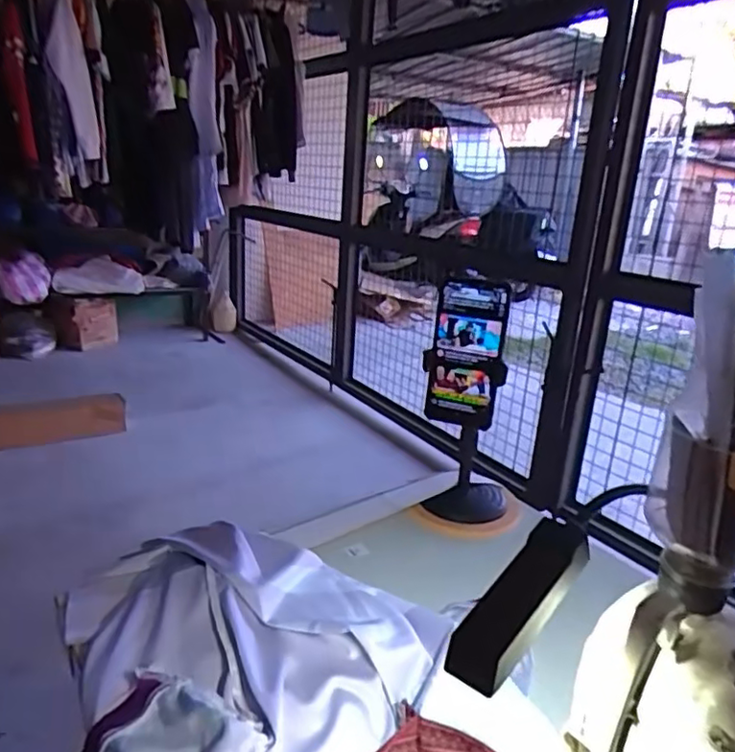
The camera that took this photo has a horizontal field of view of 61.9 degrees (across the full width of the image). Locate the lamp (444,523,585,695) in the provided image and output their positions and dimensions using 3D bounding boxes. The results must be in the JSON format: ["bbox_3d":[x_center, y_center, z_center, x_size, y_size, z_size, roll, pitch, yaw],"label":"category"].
[{"bbox_3d":[0.067,0.093,0.262,0.024,0.017,0.087,20,46,40],"label":"lamp"}]

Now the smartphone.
[{"bbox_3d":[0.113,-0.022,0.701,0.078,0.163,0.018,9,18,16],"label":"smartphone"}]

